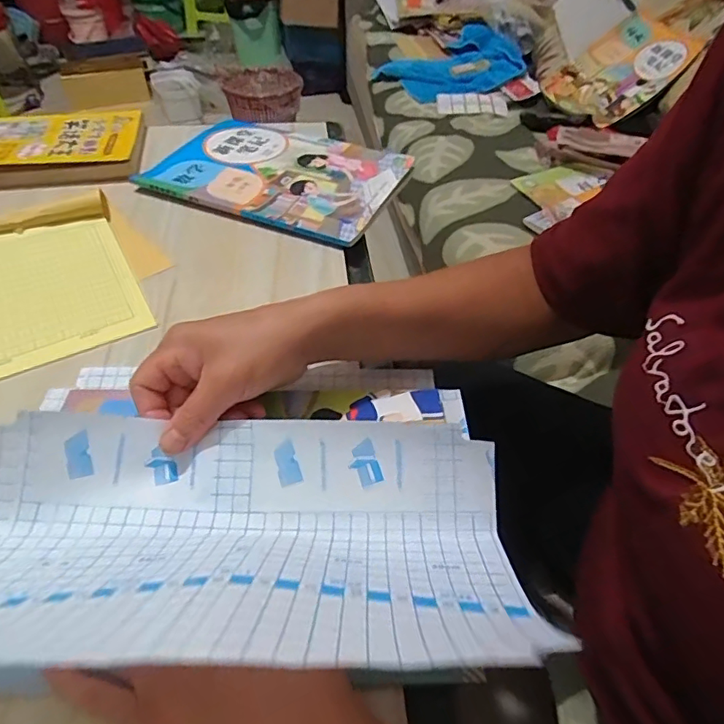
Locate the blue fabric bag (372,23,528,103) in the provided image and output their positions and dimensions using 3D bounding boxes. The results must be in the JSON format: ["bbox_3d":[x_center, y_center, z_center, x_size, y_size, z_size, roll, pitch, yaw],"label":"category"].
[{"bbox_3d":[0.219,-0.719,1.253,0.308,0.065,0.249,-21,51,-19],"label":"blue fabric bag"}]

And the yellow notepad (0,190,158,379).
[{"bbox_3d":[-0.269,-0.075,0.449,0.128,0.027,0.193,-22,51,-21],"label":"yellow notepad"}]

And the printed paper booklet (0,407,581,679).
[{"bbox_3d":[-0.072,0.074,0.248,0.289,0.099,0.158,3,47,2],"label":"printed paper booklet"}]

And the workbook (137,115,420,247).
[{"bbox_3d":[-0.091,-0.214,0.585,0.259,0.010,0.196,19,49,16],"label":"workbook"}]

